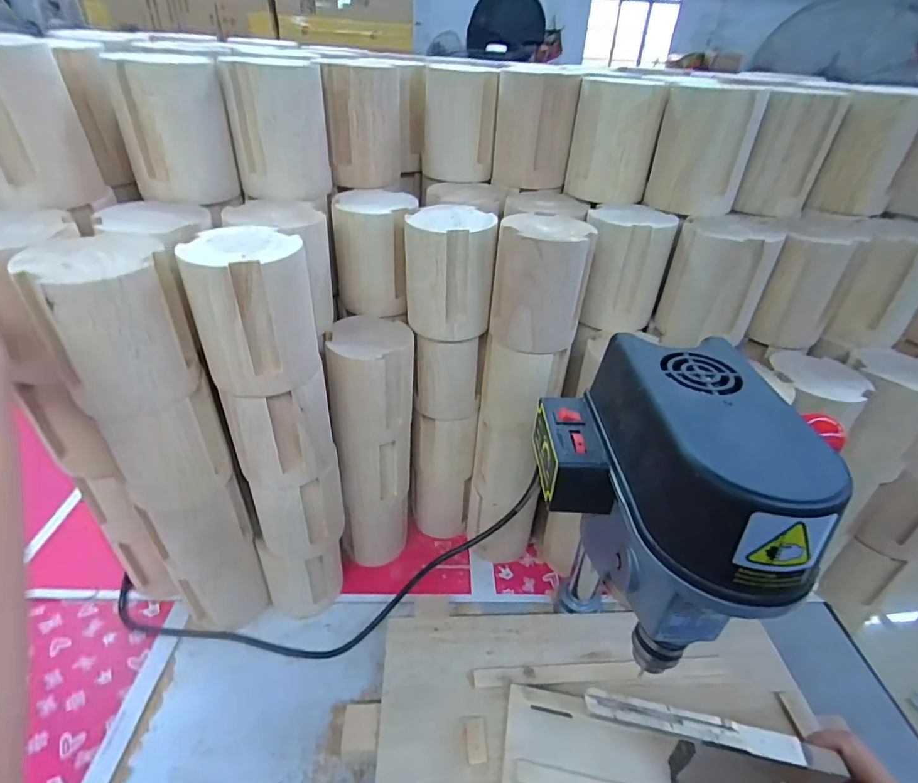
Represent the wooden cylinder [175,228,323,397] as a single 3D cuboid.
[{"bbox_3d":[-0.147,-0.058,0.349,0.078,0.098,0.070,-14,39,-23],"label":"wooden cylinder"}]

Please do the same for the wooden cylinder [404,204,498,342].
[{"bbox_3d":[-0.009,-0.107,0.436,0.079,0.098,0.071,4,36,0],"label":"wooden cylinder"}]

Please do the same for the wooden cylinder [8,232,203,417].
[{"bbox_3d":[-0.225,-0.045,0.321,0.078,0.095,0.073,-24,44,-33],"label":"wooden cylinder"}]

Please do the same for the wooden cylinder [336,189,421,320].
[{"bbox_3d":[-0.079,-0.133,0.460,0.068,0.094,0.075,5,36,3],"label":"wooden cylinder"}]

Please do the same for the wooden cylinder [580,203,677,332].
[{"bbox_3d":[0.156,-0.118,0.458,0.073,0.096,0.081,18,38,19],"label":"wooden cylinder"}]

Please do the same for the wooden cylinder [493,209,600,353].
[{"bbox_3d":[0.070,-0.094,0.421,0.080,0.098,0.073,9,36,7],"label":"wooden cylinder"}]

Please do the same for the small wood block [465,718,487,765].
[{"bbox_3d":[0.015,0.290,0.400,0.016,0.004,0.032,-1,36,-6],"label":"small wood block"}]

